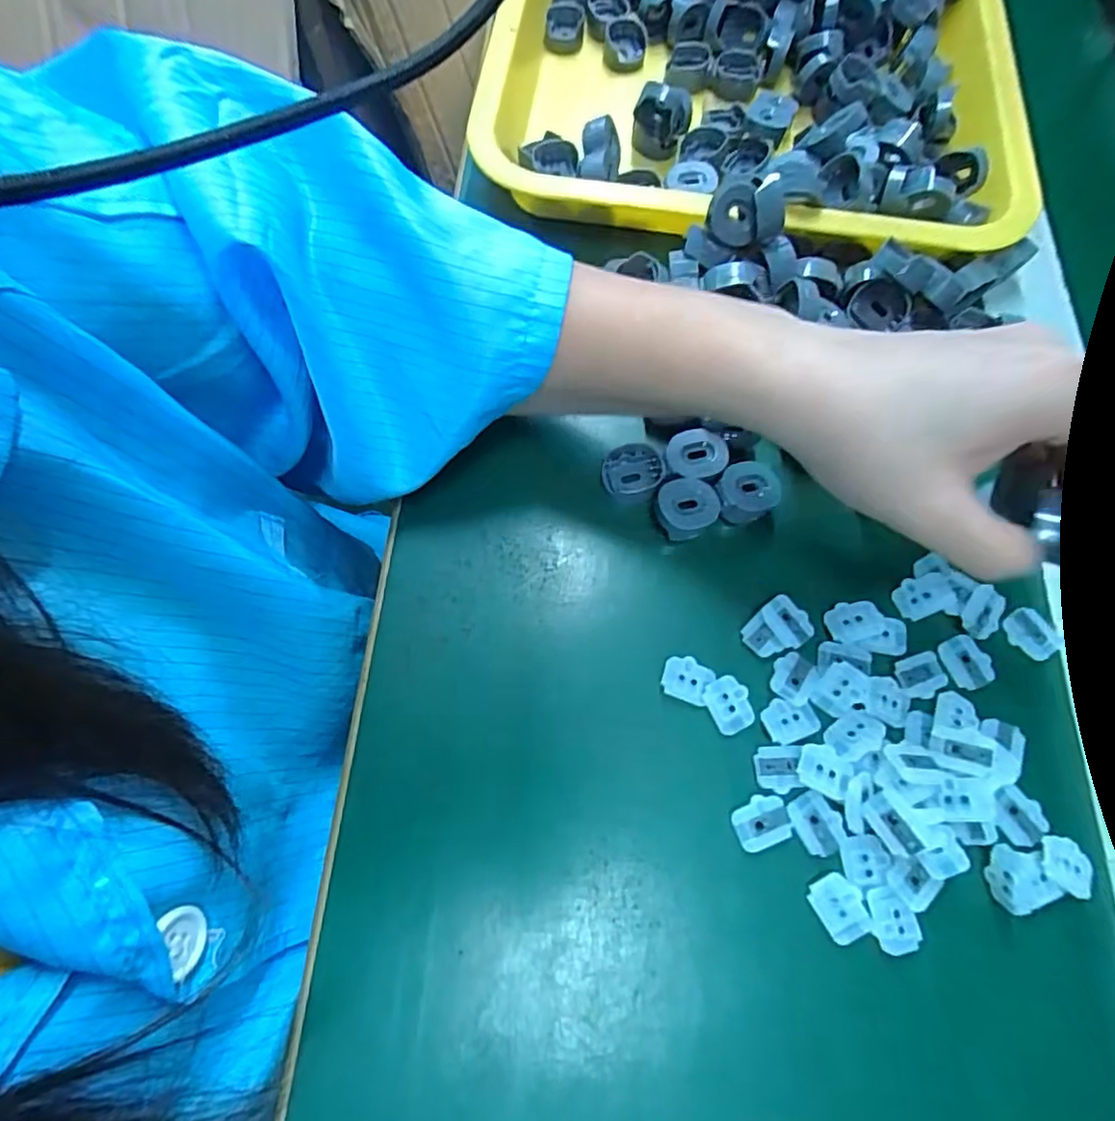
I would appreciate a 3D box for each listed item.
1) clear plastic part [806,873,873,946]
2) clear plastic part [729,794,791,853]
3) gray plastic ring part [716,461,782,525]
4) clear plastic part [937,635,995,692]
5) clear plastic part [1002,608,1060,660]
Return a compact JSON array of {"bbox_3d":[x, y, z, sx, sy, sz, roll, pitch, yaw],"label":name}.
[{"bbox_3d":[0.105,0.129,0.228,0.016,0.005,0.022,-28,72,-13],"label":"clear plastic part"},{"bbox_3d":[0.079,0.100,0.235,0.022,0.004,0.017,-22,71,-11],"label":"clear plastic part"},{"bbox_3d":[0.087,-0.030,0.285,0.025,0.015,0.029,43,73,13],"label":"gray plastic ring part"},{"bbox_3d":[0.175,0.043,0.261,0.019,0.004,0.022,-19,71,-10],"label":"clear plastic part"},{"bbox_3d":[0.208,0.032,0.270,0.023,0.004,0.018,43,73,13],"label":"clear plastic part"}]

